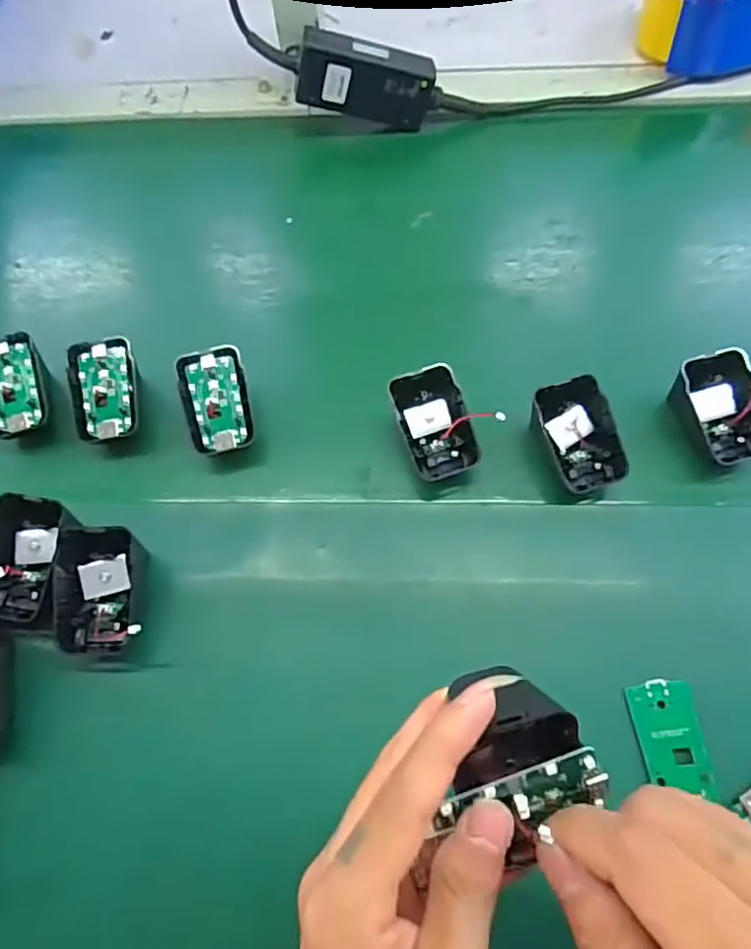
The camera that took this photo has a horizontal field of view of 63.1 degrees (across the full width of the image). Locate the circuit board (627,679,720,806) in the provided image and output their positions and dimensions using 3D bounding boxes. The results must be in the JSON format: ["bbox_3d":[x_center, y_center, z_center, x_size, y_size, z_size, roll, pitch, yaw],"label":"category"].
[{"bbox_3d":[0.154,0.136,0.316,0.032,0.005,0.056,-8,64,-1],"label":"circuit board"}]

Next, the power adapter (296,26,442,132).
[{"bbox_3d":[-0.005,-0.335,0.524,0.120,0.053,0.025,6,62,-16],"label":"power adapter"}]

